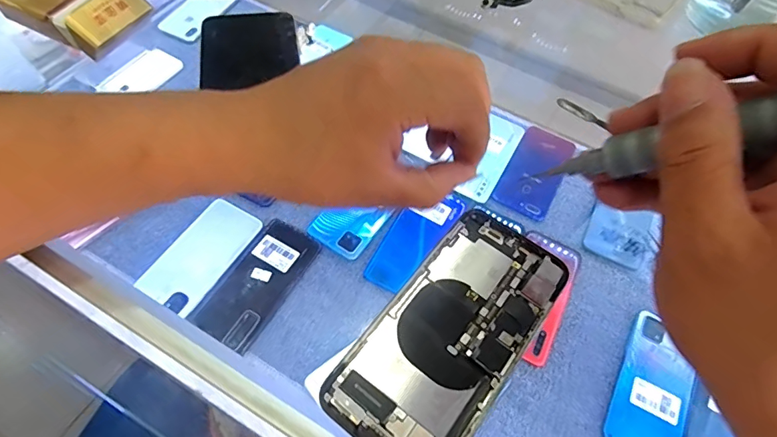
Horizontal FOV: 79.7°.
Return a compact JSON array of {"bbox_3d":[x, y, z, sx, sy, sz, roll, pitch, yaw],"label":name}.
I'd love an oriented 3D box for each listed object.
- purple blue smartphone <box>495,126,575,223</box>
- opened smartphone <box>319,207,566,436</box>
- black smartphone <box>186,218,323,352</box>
[{"bbox_3d":[0.205,-0.064,0.648,0.073,0.010,0.154,27,61,12],"label":"purple blue smartphone"},{"bbox_3d":[0.034,0.058,0.244,0.067,0.007,0.142,34,63,16],"label":"opened smartphone"},{"bbox_3d":[-0.146,0.070,0.533,0.070,0.012,0.154,27,61,12],"label":"black smartphone"}]

